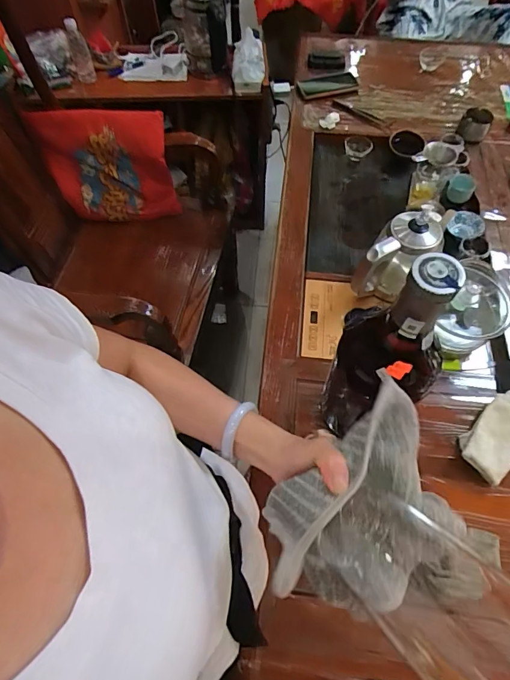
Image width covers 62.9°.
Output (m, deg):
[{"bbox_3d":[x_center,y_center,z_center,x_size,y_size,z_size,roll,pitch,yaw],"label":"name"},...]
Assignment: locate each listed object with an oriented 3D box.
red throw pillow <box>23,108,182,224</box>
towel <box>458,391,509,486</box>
[{"bbox_3d":[-0.423,-0.490,1.196,0.352,0.305,0.083,3,42,5],"label":"red throw pillow"},{"bbox_3d":[0.406,0.156,0.692,0.156,0.043,0.082,-40,69,-19],"label":"towel"}]

